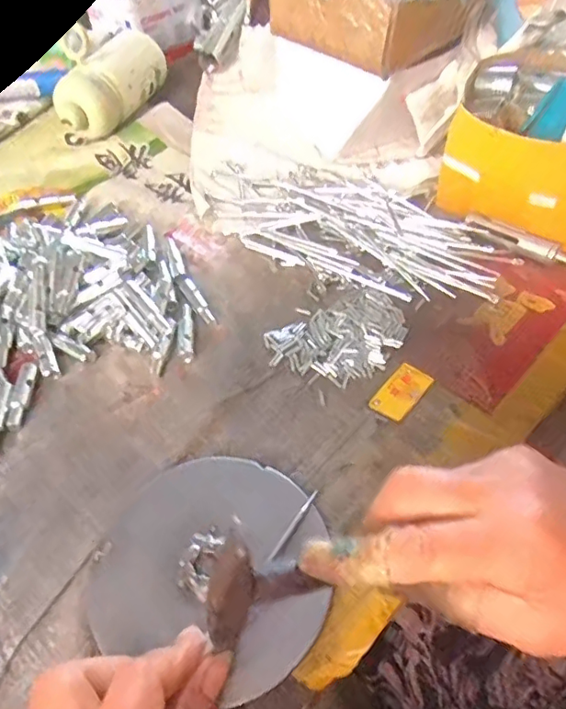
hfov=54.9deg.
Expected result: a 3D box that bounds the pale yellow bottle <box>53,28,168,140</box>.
[{"bbox_3d":[-0.184,-0.297,0.596,0.060,0.071,0.154,17,54,17],"label":"pale yellow bottle"}]

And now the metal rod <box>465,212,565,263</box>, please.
[{"bbox_3d":[0.209,-0.084,0.434,0.134,0.012,0.018,29,58,24],"label":"metal rod"}]

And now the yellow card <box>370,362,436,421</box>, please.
[{"bbox_3d":[0.079,0.024,0.364,0.025,0.004,0.044,34,60,27],"label":"yellow card"}]

